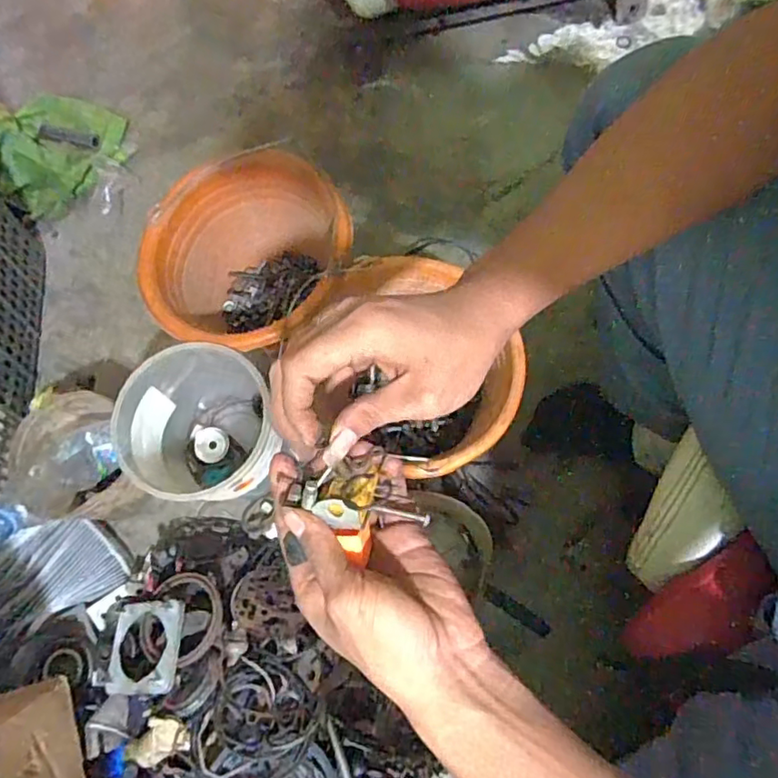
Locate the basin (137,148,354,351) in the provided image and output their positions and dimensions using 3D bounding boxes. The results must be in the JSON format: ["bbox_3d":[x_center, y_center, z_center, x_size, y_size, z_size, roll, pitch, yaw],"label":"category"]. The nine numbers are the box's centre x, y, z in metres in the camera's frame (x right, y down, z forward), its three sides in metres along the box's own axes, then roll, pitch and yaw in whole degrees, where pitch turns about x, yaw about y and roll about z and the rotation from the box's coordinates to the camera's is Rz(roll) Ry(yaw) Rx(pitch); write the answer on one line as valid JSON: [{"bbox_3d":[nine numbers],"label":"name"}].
[{"bbox_3d":[-0.166,-0.150,0.751,0.239,0.167,0.265,39,79,14],"label":"basin"}]

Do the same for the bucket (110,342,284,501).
[{"bbox_3d":[-0.219,0.052,0.686,0.150,0.172,0.166,9,74,7],"label":"bucket"}]

